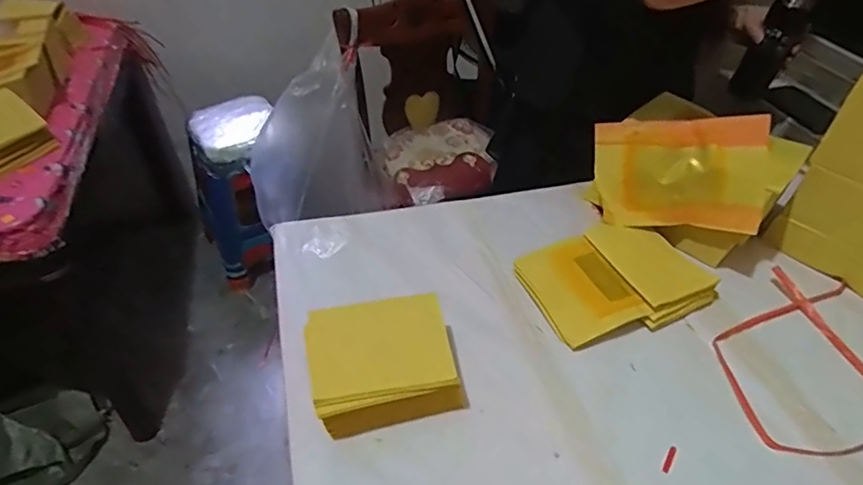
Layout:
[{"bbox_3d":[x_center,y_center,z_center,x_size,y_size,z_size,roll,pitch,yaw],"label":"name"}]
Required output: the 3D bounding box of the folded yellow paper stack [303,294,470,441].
[{"bbox_3d":[-0.054,0.139,0.619,0.170,0.111,0.121,-8,44,-11],"label":"folded yellow paper stack"}]

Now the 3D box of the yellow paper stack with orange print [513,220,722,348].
[{"bbox_3d":[0.254,0.051,0.741,0.231,0.029,0.164,-14,45,-17],"label":"yellow paper stack with orange print"}]

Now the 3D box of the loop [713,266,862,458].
[{"bbox_3d":[0.470,0.141,0.674,0.199,0.036,0.290,13,44,6],"label":"loop"}]

